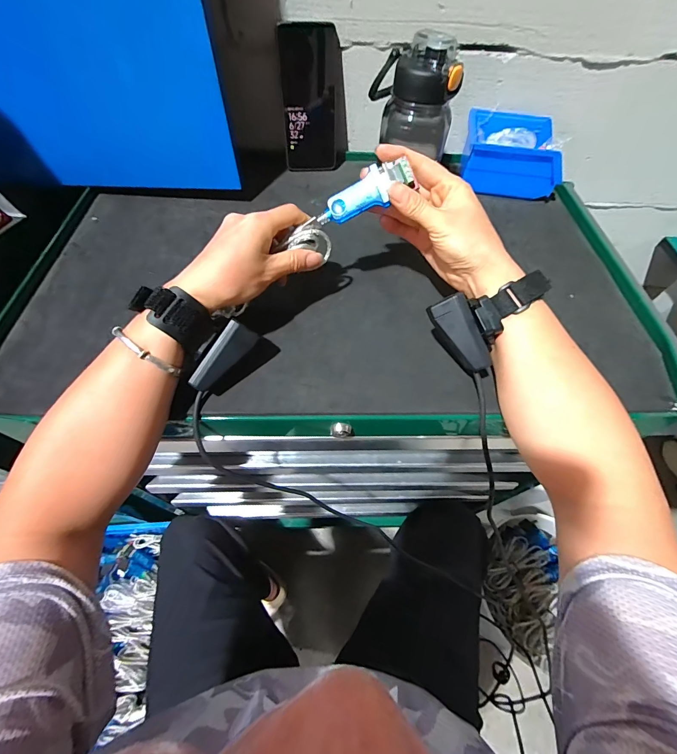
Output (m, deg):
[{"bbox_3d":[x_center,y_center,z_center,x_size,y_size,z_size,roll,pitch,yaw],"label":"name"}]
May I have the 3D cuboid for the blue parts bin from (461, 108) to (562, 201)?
[{"bbox_3d":[0.250,-0.328,0.491,0.127,0.063,0.103,11,59,5],"label":"blue parts bin"}]

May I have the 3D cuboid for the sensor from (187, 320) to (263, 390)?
[{"bbox_3d":[-0.101,-0.017,0.292,0.018,0.022,0.068,37,83,19],"label":"sensor"}]

